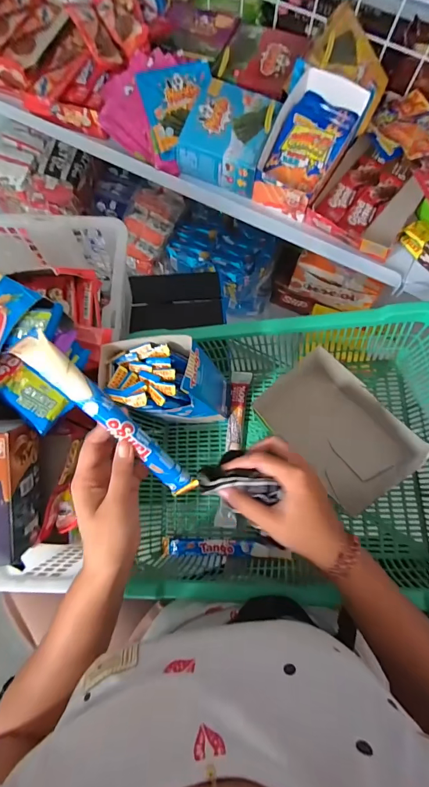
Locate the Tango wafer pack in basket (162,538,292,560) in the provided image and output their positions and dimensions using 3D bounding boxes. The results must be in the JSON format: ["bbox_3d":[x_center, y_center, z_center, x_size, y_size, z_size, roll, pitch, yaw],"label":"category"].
[{"bbox_3d":[0.013,0.220,0.513,0.182,0.015,0.025,-3,76,13],"label":"Tango wafer pack in basket"}]

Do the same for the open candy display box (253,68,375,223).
[{"bbox_3d":[0.135,-0.369,0.545,0.106,0.117,0.145,34,78,7],"label":"open candy display box"}]

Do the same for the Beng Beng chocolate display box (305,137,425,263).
[{"bbox_3d":[0.249,-0.317,0.571,0.135,0.048,0.188,32,78,7],"label":"Beng Beng chocolate display box"}]

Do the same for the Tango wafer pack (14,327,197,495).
[{"bbox_3d":[-0.078,0.025,0.291,0.022,0.014,0.181,-46,117,-10],"label":"Tango wafer pack"}]

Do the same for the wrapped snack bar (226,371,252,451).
[{"bbox_3d":[0.036,0.026,0.560,0.029,0.015,0.125,8,76,1],"label":"wrapped snack bar"}]

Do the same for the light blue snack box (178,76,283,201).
[{"bbox_3d":[0.025,-0.405,0.575,0.124,0.062,0.132,21,77,4],"label":"light blue snack box"}]

